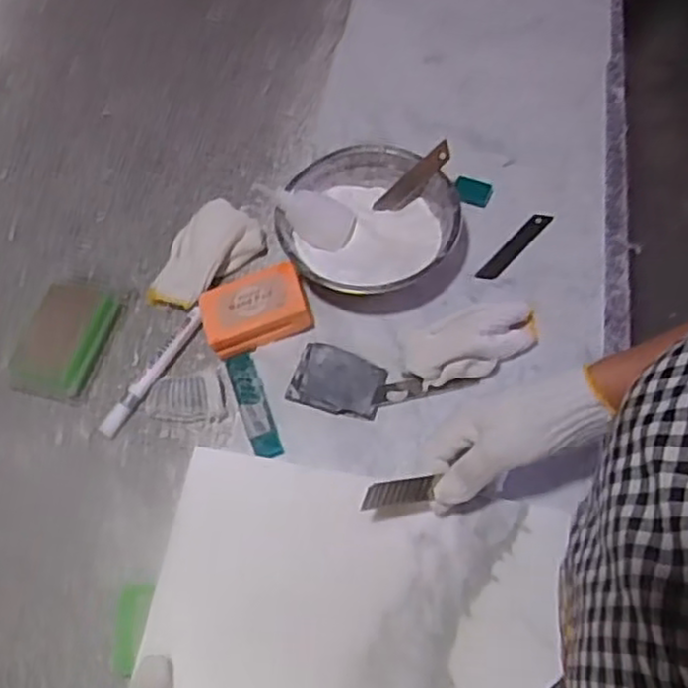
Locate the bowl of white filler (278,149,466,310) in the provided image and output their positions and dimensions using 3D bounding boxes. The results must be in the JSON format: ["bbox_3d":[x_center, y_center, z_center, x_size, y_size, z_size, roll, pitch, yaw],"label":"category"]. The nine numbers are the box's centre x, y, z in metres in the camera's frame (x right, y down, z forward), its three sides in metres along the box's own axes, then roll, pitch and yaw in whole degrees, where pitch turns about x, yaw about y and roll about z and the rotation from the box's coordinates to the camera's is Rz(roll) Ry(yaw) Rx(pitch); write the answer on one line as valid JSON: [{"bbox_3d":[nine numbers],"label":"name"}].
[{"bbox_3d":[0.024,-0.106,0.705,0.168,0.062,0.163,-1,63,2],"label":"bowl of white filler"}]

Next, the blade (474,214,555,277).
[{"bbox_3d":[0.165,-0.095,0.711,0.017,0.004,0.101,39,67,20],"label":"blade"}]

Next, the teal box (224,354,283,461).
[{"bbox_3d":[-0.079,0.052,0.635,0.023,0.011,0.104,-19,64,-7],"label":"teal box"}]

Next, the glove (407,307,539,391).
[{"bbox_3d":[0.113,0.000,0.633,0.116,0.031,0.047,-19,64,-8],"label":"glove"}]

